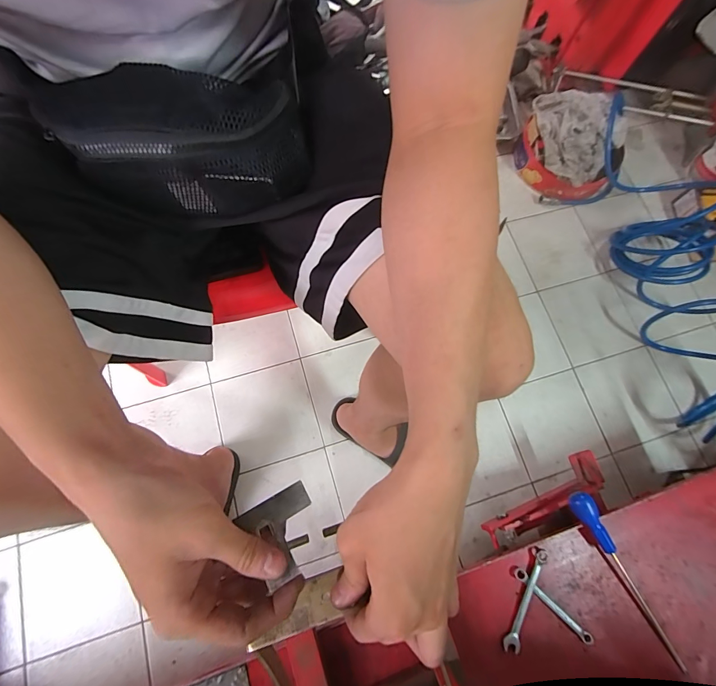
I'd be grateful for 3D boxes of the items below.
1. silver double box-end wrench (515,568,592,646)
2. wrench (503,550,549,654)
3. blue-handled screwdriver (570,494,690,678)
[{"bbox_3d":[0.289,0.388,0.530,0.131,0.006,0.016,42,76,8],"label":"silver double box-end wrench"},{"bbox_3d":[0.251,0.380,0.530,0.023,0.012,0.143,31,75,5],"label":"wrench"},{"bbox_3d":[0.404,0.347,0.533,0.028,0.038,0.260,-28,78,-11],"label":"blue-handled screwdriver"}]

